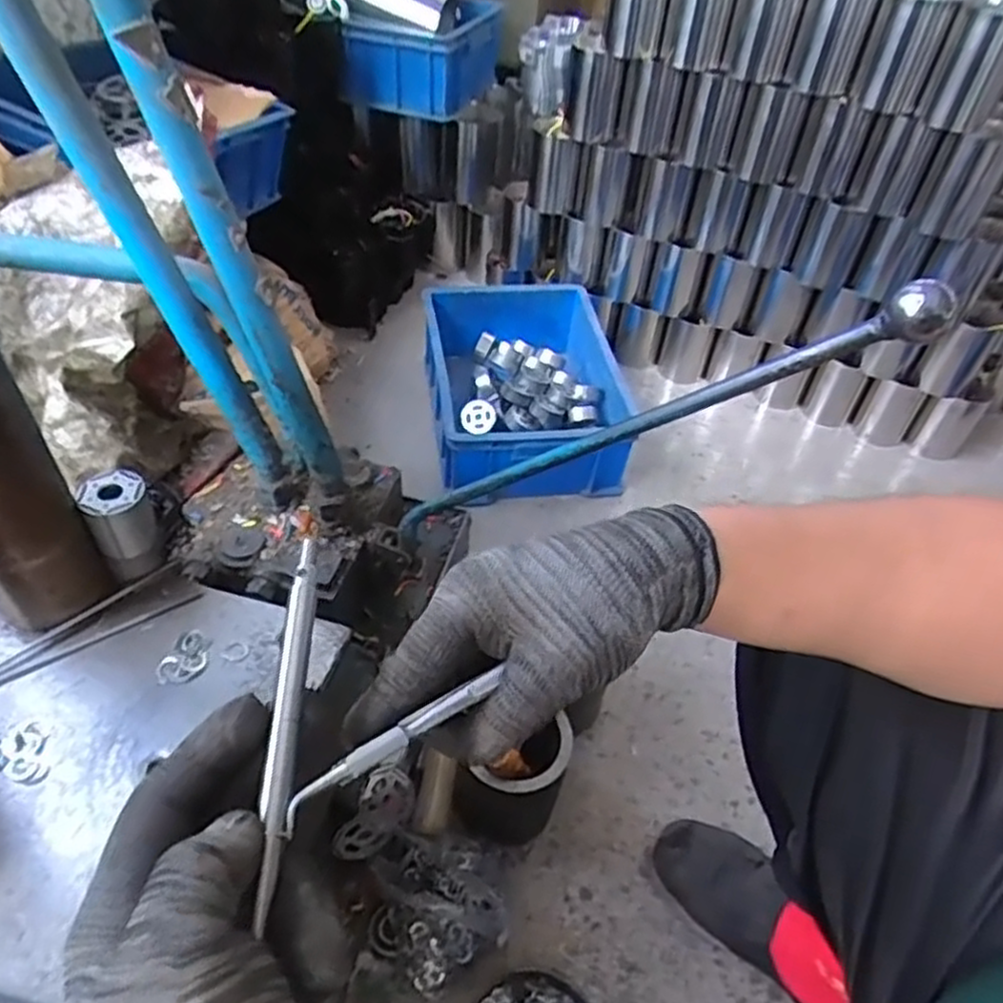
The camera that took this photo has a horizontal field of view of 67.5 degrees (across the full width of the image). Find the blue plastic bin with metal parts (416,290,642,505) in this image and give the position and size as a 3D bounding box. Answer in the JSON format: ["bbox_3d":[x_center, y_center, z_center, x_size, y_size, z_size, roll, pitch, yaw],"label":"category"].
[{"bbox_3d":[0.033,-0.193,1.264,0.295,0.145,0.408,-5,47,-9],"label":"blue plastic bin with metal parts"}]

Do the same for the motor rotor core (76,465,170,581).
[{"bbox_3d":[-0.237,0.014,0.472,0.035,0.062,0.032,-24,53,-24],"label":"motor rotor core"}]

